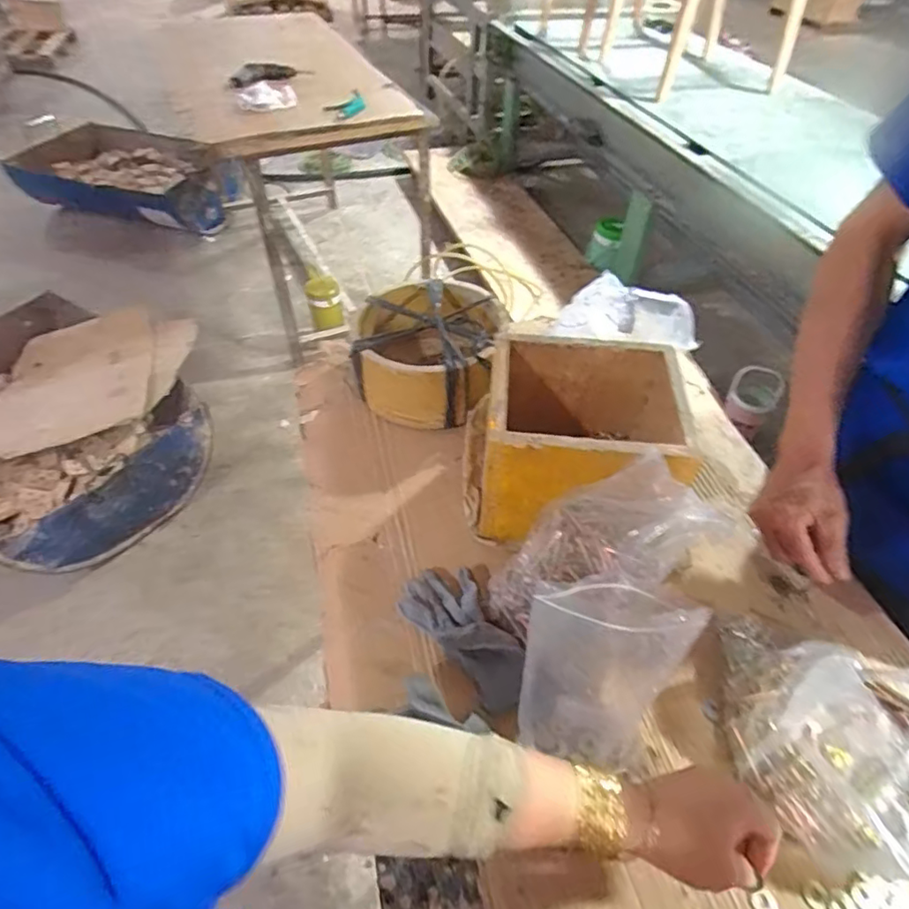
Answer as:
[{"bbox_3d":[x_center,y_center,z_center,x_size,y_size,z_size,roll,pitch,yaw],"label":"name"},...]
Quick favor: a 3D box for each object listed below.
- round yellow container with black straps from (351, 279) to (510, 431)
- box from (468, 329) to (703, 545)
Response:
[{"bbox_3d":[-0.042,-0.154,0.825,0.203,0.111,0.213,1,49,-2],"label":"round yellow container with black straps"},{"bbox_3d":[0.139,-0.015,0.657,0.238,0.162,0.196,8,49,4],"label":"box"}]

